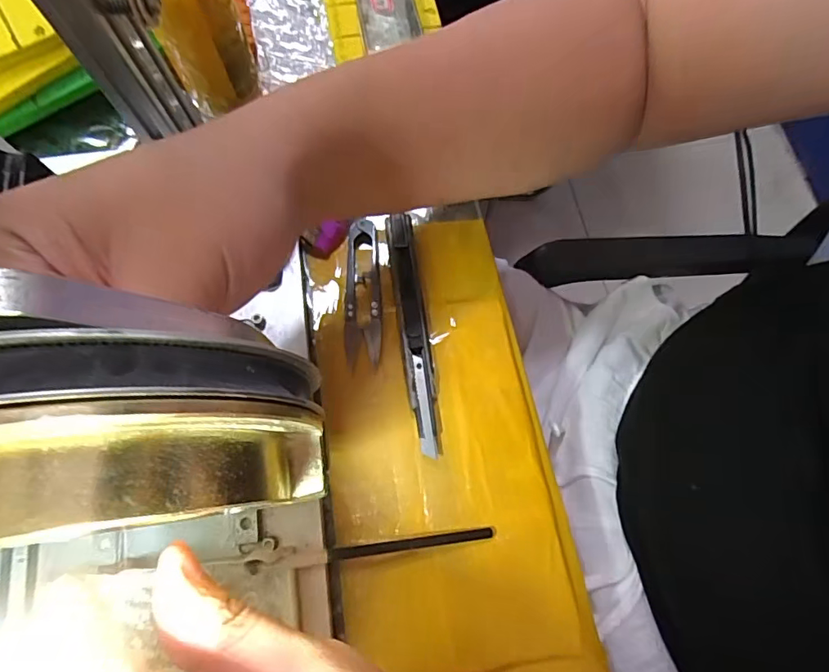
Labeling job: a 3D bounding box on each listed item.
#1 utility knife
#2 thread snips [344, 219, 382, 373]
[{"bbox_3d":[-0.001,-0.007,0.304,0.017,0.011,0.156,-6,73,-4],"label":"utility knife"},{"bbox_3d":[-0.033,-0.028,0.315,0.023,0.005,0.092,-1,73,-2],"label":"thread snips"}]

